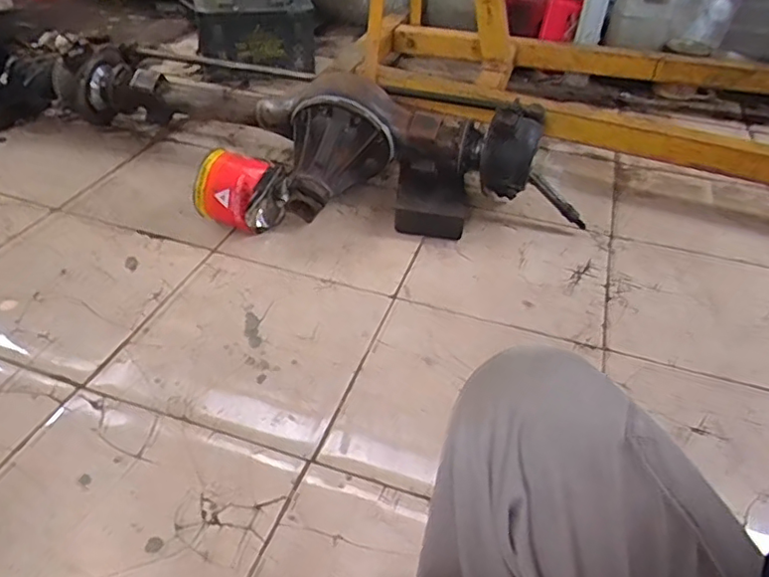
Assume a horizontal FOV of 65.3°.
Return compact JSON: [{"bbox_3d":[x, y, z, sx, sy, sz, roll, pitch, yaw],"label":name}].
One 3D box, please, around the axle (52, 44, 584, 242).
[{"bbox_3d":[-0.213,-0.381,1.467,1.255,0.283,0.363,13,39,10],"label":"axle"}]

